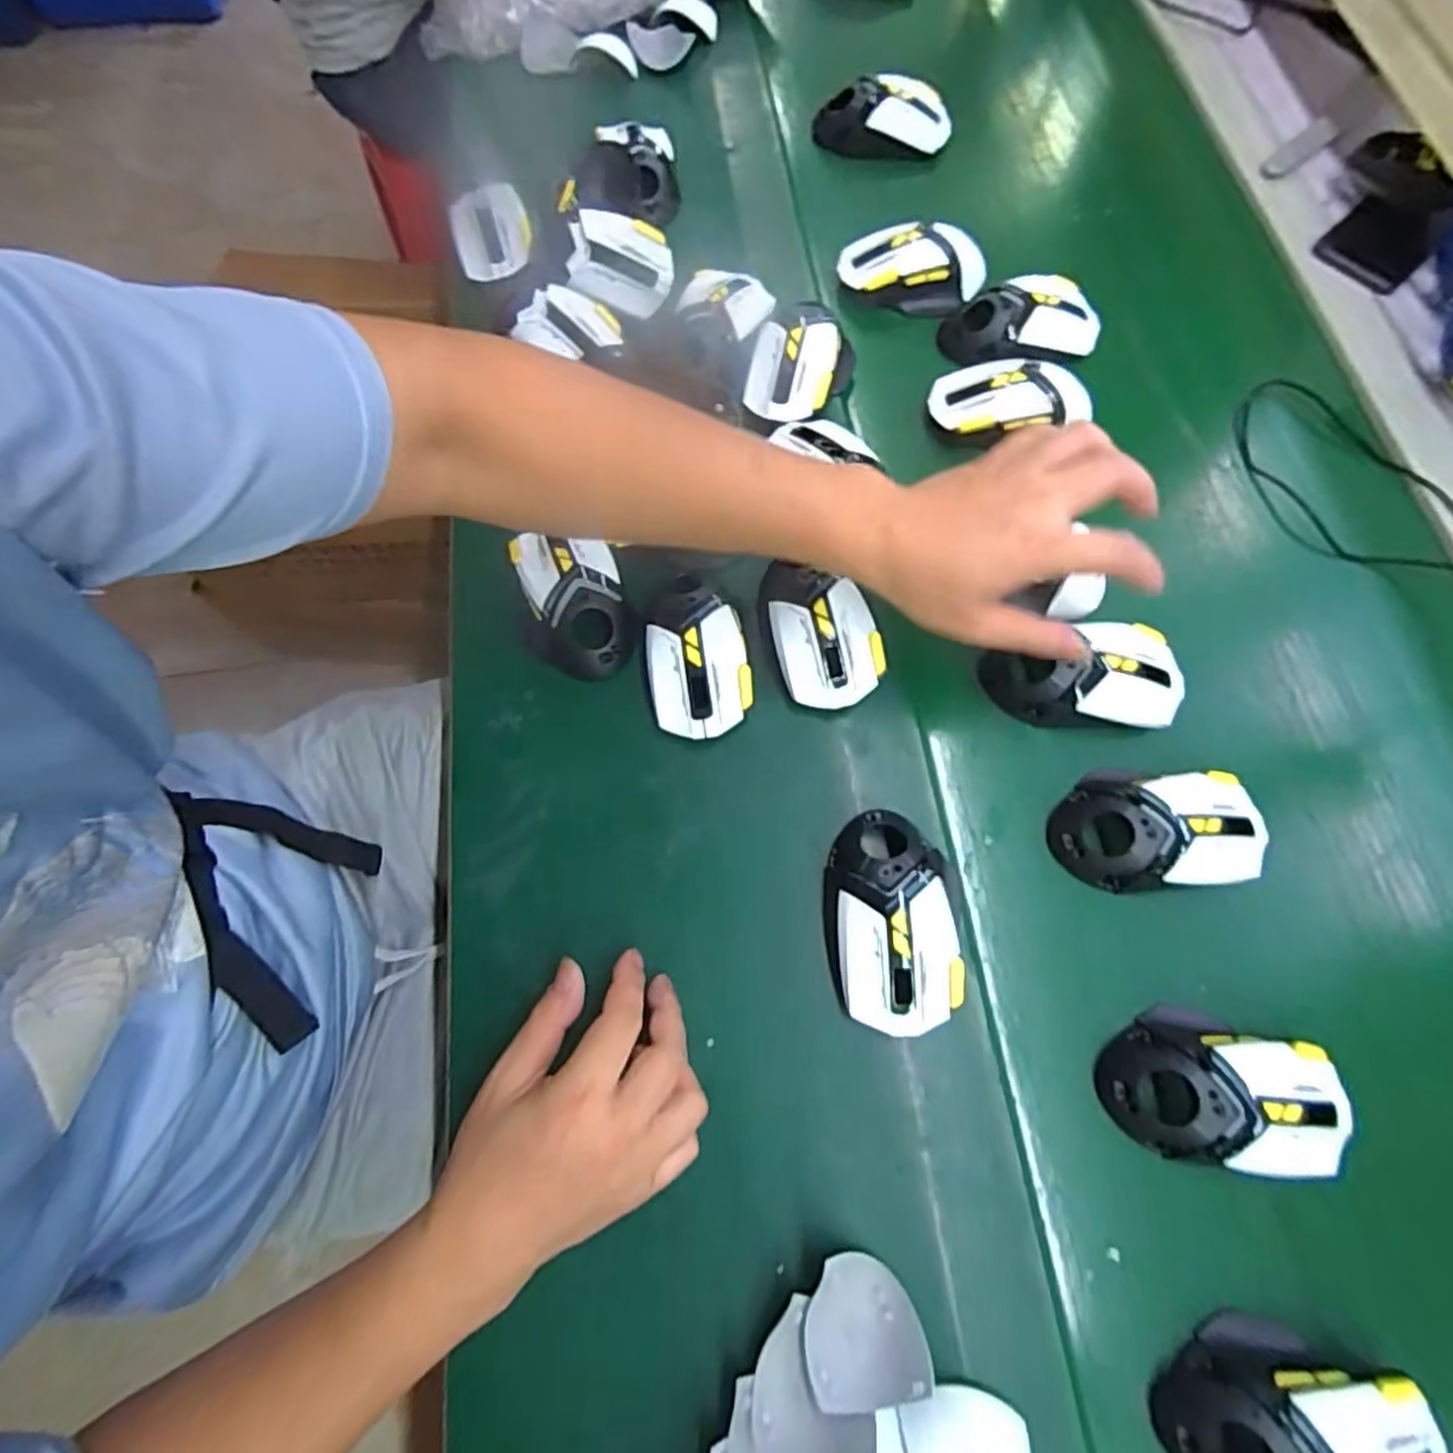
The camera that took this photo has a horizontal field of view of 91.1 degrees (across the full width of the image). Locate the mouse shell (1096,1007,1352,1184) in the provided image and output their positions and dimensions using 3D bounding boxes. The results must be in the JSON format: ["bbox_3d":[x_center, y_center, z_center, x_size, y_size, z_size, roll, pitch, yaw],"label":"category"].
[{"bbox_3d":[0.262,0.190,0.371,0.120,0.037,0.071,9,71,4],"label":"mouse shell"}]

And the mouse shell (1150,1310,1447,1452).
[{"bbox_3d":[0.264,0.323,0.324,0.121,0.038,0.076,3,71,2],"label":"mouse shell"}]

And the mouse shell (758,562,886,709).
[{"bbox_3d":[0.059,-0.061,0.454,0.062,0.033,0.104,-15,71,-4],"label":"mouse shell"}]

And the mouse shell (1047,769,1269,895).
[{"bbox_3d":[0.255,0.059,0.418,0.120,0.035,0.071,-2,71,1],"label":"mouse shell"}]

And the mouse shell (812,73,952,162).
[{"bbox_3d":[0.138,-0.538,0.631,0.122,0.037,0.050,4,71,3],"label":"mouse shell"}]

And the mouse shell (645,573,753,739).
[{"bbox_3d":[-0.020,-0.046,0.447,0.060,0.028,0.104,-10,71,-2],"label":"mouse shell"}]

